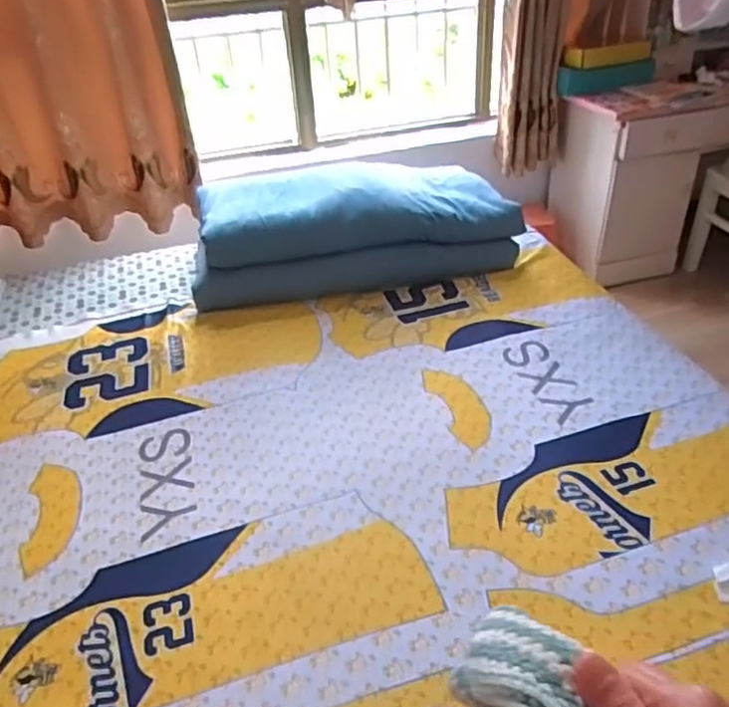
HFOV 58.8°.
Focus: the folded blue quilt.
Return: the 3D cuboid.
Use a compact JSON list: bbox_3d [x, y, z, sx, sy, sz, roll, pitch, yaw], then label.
[{"bbox_3d":[-0.050,-0.379,1.763,0.796,0.203,0.485,-11,35,-8],"label":"folded blue quilt"}]

